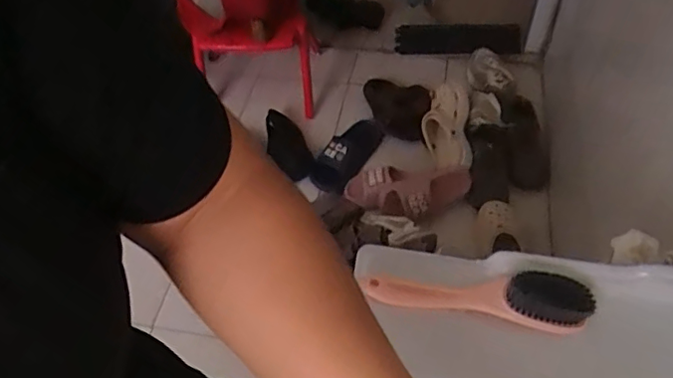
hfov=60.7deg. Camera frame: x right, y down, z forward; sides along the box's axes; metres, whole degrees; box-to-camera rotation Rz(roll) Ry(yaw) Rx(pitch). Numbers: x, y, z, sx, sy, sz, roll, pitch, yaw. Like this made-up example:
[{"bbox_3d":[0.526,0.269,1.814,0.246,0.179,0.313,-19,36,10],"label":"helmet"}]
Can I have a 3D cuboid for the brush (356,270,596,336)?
[{"bbox_3d":[0.118,0.093,0.490,0.188,0.035,0.043,2,49,4],"label":"brush"}]

